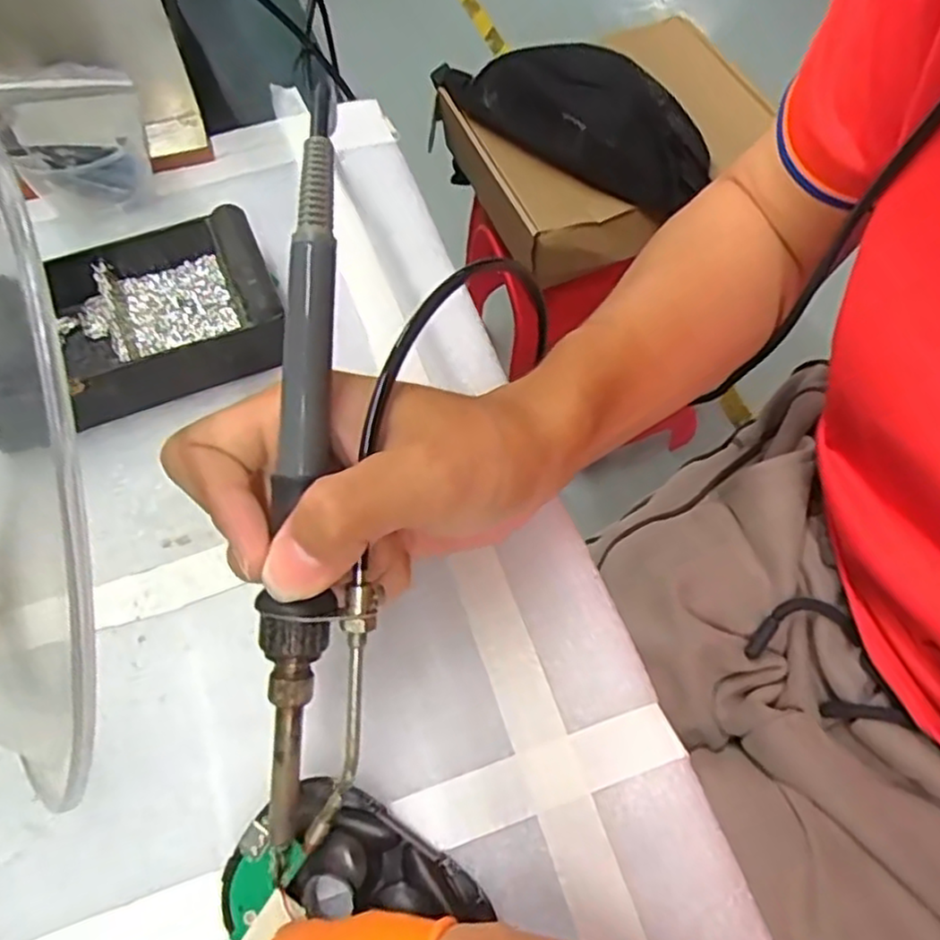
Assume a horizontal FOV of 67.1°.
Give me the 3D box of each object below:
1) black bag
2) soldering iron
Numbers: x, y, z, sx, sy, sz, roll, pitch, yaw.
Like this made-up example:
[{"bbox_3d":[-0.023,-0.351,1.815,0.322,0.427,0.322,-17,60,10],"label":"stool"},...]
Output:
[{"bbox_3d":[0.104,-0.386,0.762,0.326,0.099,0.113,35,67,18],"label":"black bag"},{"bbox_3d":[-0.045,0.001,0.204,0.031,0.018,0.214,-1,88,2],"label":"soldering iron"}]

